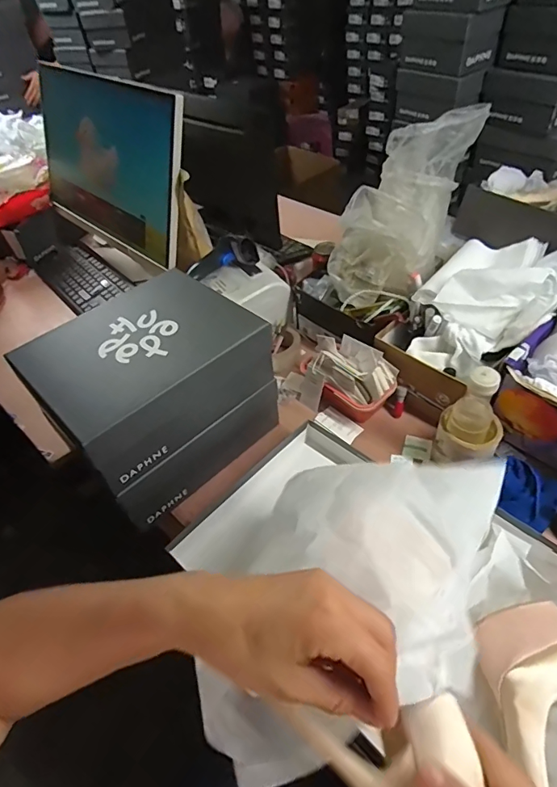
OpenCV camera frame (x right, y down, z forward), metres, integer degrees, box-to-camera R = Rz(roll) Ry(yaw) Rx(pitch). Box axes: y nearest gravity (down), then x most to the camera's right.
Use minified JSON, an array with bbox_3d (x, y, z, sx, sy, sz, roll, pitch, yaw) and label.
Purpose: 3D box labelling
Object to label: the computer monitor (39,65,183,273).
[{"bbox_3d":[-0.415,-0.531,1.042,0.590,0.337,0.051,35,37,32],"label":"computer monitor"}]

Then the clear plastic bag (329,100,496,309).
[{"bbox_3d":[0.215,-0.344,0.837,0.201,0.247,0.266,19,52,23],"label":"clear plastic bag"}]

